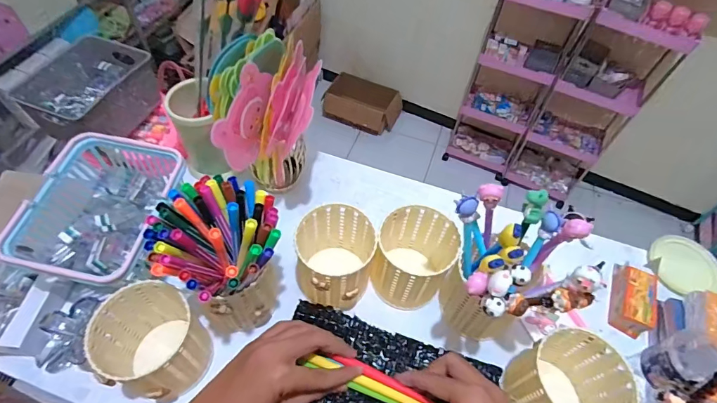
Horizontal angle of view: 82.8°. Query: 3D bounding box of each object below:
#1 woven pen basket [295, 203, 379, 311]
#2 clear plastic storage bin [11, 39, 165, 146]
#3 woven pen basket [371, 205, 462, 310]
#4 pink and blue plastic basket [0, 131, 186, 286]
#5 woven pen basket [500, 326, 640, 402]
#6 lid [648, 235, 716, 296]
[{"bbox_3d":[-0.029,0.063,0.454,0.090,0.089,0.084,2,55,-3],"label":"woven pen basket"},{"bbox_3d":[-0.350,-0.145,0.544,0.112,0.072,0.132,18,56,9],"label":"clear plastic storage bin"},{"bbox_3d":[0.062,0.065,0.457,0.083,0.094,0.085,2,55,-3],"label":"woven pen basket"},{"bbox_3d":[-0.264,0.016,0.444,0.125,0.092,0.164,10,55,3],"label":"pink and blue plastic basket"},{"bbox_3d":[0.203,0.175,0.389,0.095,0.092,0.082,-5,56,-7],"label":"woven pen basket"},{"bbox_3d":[0.415,0.081,0.518,0.072,0.010,0.081,-28,69,-6],"label":"lid"}]

